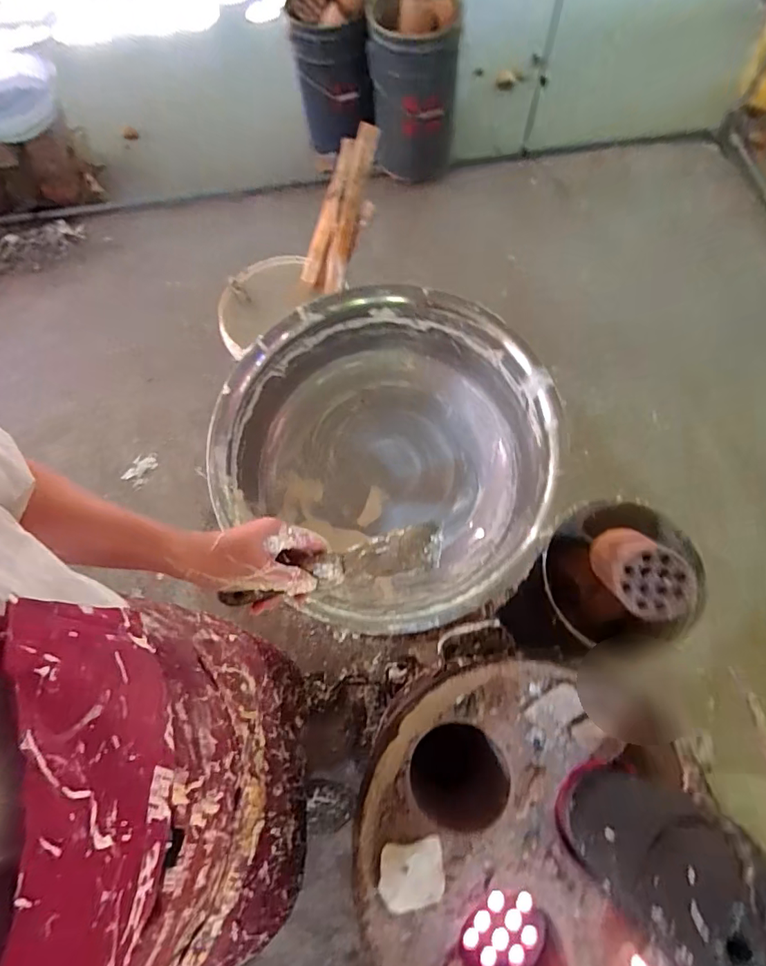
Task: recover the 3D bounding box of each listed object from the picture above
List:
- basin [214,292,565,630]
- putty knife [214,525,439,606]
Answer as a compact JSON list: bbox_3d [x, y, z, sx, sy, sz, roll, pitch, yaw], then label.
[{"bbox_3d":[0.012,-0.036,0.800,0.462,0.201,0.483,-1,70,2],"label":"basin"},{"bbox_3d":[-0.040,0.078,0.481,0.217,0.059,0.010,-6,36,-19],"label":"putty knife"}]

